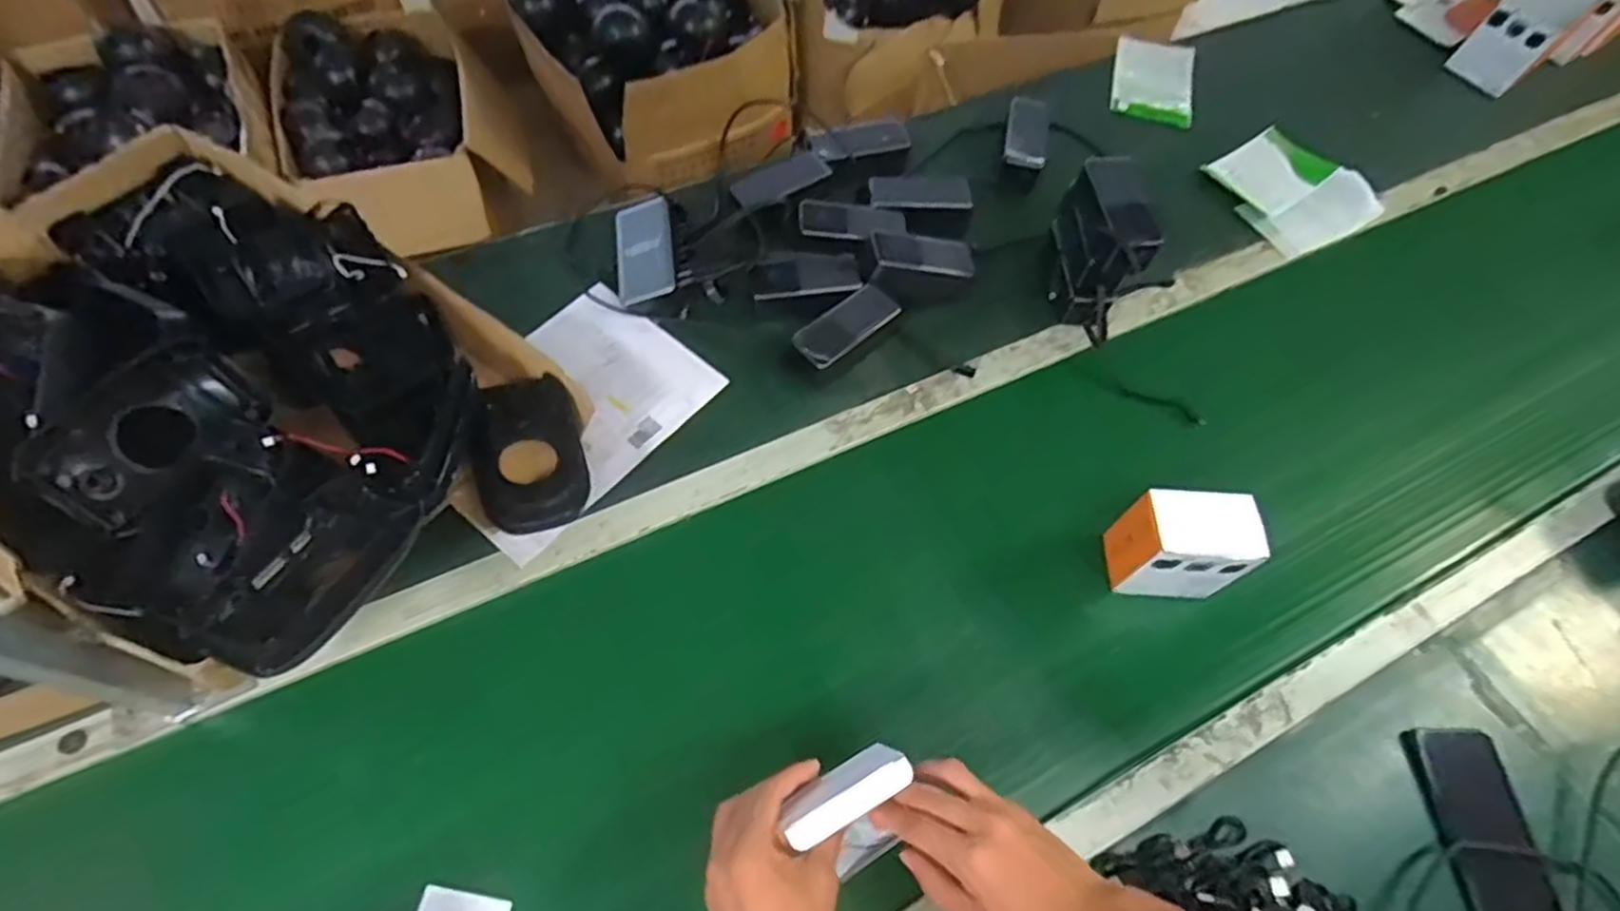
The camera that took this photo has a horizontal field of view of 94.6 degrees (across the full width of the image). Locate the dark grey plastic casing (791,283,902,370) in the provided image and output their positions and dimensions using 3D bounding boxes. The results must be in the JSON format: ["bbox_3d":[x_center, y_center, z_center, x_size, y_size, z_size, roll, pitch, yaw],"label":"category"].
[{"bbox_3d":[0.044,-0.146,0.827,0.135,0.015,0.048,-40,104,-29],"label":"dark grey plastic casing"}]

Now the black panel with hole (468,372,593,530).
[{"bbox_3d":[-0.265,-0.002,0.714,0.097,0.041,0.156,-16,62,-10],"label":"black panel with hole"}]

